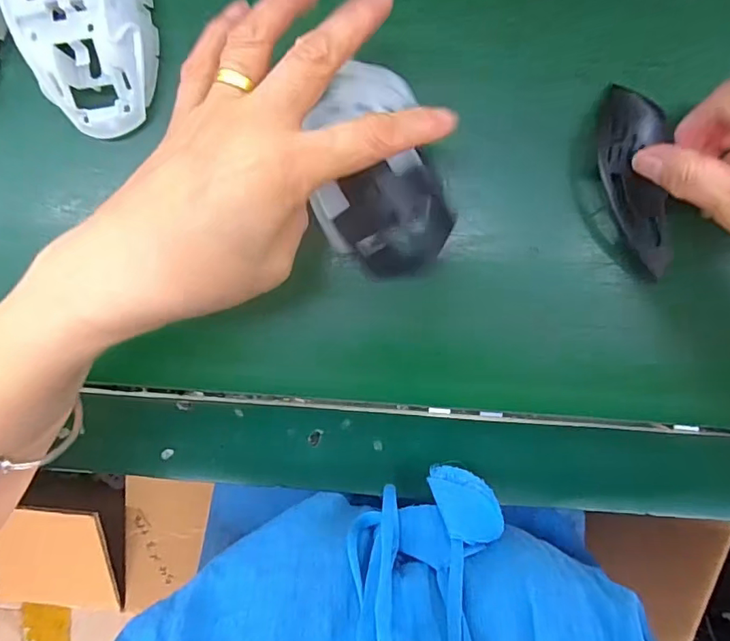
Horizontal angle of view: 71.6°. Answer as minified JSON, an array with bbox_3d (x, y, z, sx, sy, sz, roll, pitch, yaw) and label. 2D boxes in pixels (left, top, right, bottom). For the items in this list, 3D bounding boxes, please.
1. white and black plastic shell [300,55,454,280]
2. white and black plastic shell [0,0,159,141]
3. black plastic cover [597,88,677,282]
[{"bbox_3d":[0.005,-0.071,0.254,0.063,0.047,0.100,-22,96,4],"label":"white and black plastic shell"},{"bbox_3d":[-0.141,-0.157,0.255,0.060,0.038,0.112,-10,95,3],"label":"white and black plastic shell"},{"bbox_3d":[0.140,-0.071,0.263,0.032,0.014,0.096,-15,98,4],"label":"black plastic cover"}]

